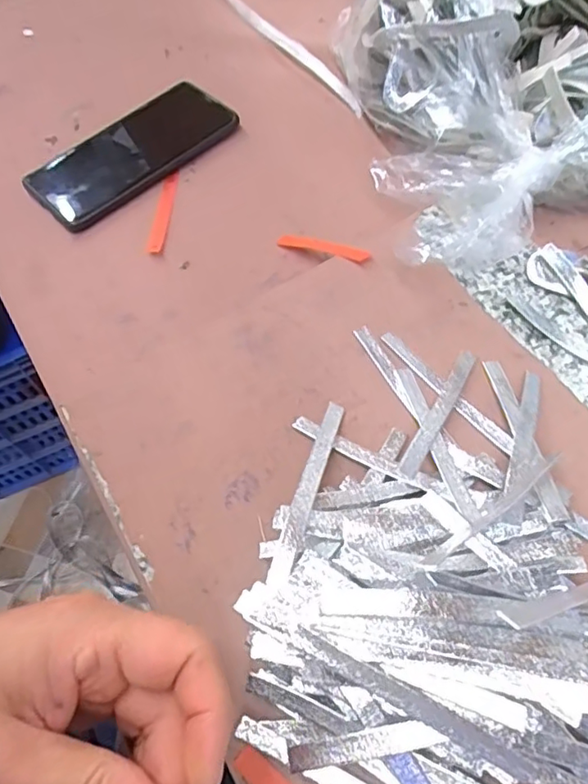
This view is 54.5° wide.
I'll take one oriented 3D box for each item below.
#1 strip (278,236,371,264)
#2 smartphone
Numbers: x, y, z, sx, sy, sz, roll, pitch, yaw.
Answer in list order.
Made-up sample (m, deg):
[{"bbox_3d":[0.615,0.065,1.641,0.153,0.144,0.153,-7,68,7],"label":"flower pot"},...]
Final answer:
[{"bbox_3d":[0.019,-0.095,0.376,0.076,0.005,0.011,25,64,40],"label":"strip"},{"bbox_3d":[-0.127,-0.189,0.449,0.160,0.014,0.072,-41,67,-17],"label":"smartphone"}]

